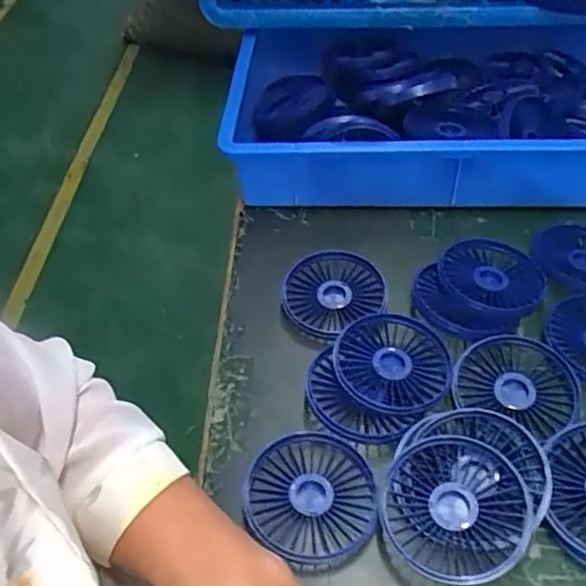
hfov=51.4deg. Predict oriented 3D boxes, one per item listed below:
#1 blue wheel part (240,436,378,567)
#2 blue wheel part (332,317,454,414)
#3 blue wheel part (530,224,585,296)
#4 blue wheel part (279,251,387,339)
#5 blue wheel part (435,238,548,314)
[{"bbox_3d":[0.012,0.136,0.405,0.085,0.019,0.084,-1,50,1],"label":"blue wheel part"},{"bbox_3d":[0.076,0.054,0.461,0.088,0.012,0.082,-1,50,1],"label":"blue wheel part"},{"bbox_3d":[0.255,-0.032,0.530,0.086,0.011,0.090,-1,50,1],"label":"blue wheel part"},{"bbox_3d":[0.035,0.002,0.523,0.087,0.026,0.078,-24,53,-17],"label":"blue wheel part"},{"bbox_3d":[0.166,-0.014,0.512,0.083,0.019,0.083,-1,50,1],"label":"blue wheel part"}]

